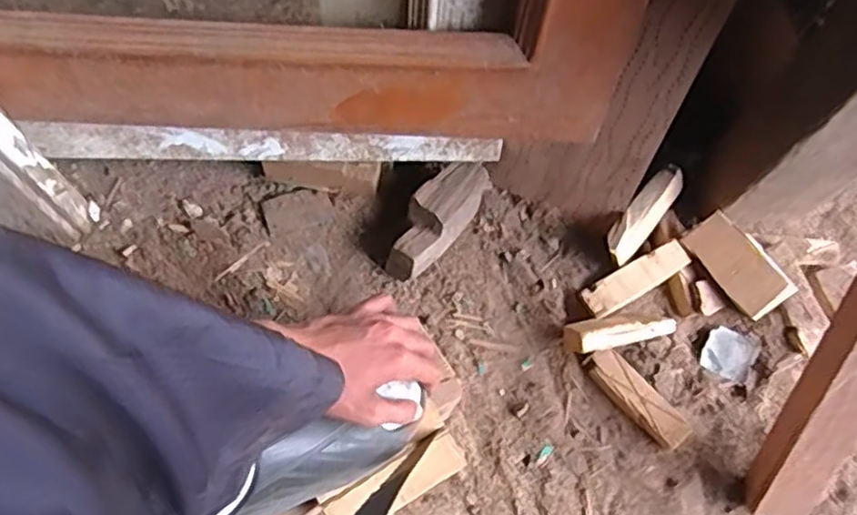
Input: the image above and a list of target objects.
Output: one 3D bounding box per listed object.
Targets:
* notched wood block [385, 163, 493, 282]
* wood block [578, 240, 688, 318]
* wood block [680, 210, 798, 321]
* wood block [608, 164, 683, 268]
[{"bbox_3d":[0.009,-0.046,0.781,0.057,0.064,0.161,38,73,12],"label":"notched wood block"},{"bbox_3d":[0.239,0.026,0.781,0.127,0.024,0.038,-29,73,-8],"label":"wood block"},{"bbox_3d":[0.351,0.009,0.764,0.121,0.018,0.059,51,122,8],"label":"wood block"},{"bbox_3d":[0.249,-0.051,0.777,0.038,0.036,0.124,39,76,13],"label":"wood block"}]

